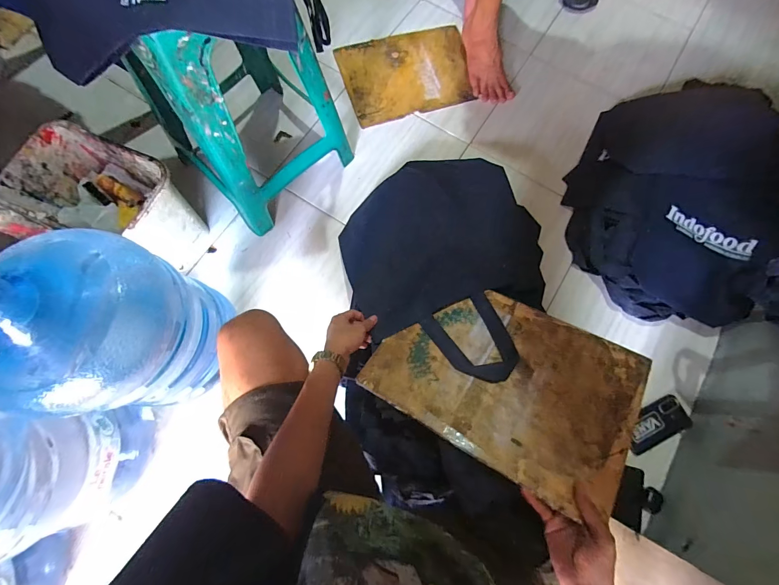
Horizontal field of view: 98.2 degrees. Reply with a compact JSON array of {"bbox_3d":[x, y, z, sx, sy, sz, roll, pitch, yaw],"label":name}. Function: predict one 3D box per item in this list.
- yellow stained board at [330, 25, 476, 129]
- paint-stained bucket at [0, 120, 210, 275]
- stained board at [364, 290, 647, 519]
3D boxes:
[{"bbox_3d":[0.058,-0.662,1.012,0.380,0.013,0.292,-17,76,-6],"label":"yellow stained board"},{"bbox_3d":[-0.577,-0.180,0.730,0.277,0.213,0.189,24,77,4],"label":"paint-stained bucket"},{"bbox_3d":[0.187,0.130,0.563,0.391,0.011,0.280,25,62,23],"label":"stained board"}]

